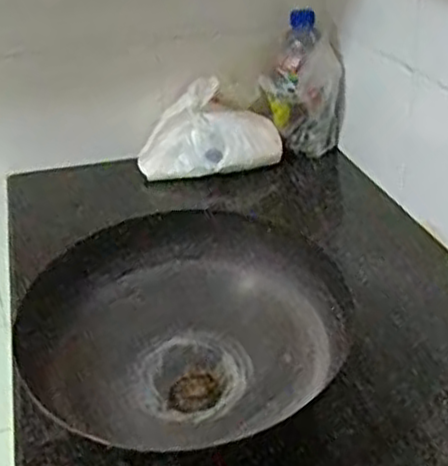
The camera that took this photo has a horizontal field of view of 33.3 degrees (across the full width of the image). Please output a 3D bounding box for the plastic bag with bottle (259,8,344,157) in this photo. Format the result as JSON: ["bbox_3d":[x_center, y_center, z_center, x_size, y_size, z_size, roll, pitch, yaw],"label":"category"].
[{"bbox_3d":[0.126,-0.236,1.198,0.117,0.217,0.064,-5,29,-4],"label":"plastic bag with bottle"}]

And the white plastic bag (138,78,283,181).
[{"bbox_3d":[-0.022,-0.160,1.173,0.211,0.135,0.082,-17,32,-25],"label":"white plastic bag"}]

